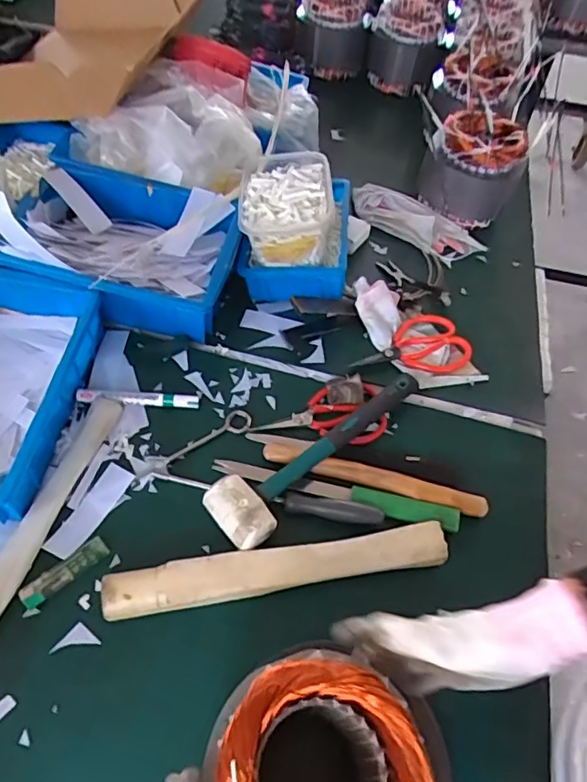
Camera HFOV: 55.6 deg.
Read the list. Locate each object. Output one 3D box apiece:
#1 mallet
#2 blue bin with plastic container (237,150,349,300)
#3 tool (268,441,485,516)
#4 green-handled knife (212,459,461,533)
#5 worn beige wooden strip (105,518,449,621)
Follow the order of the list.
[{"bbox_3d":[0.025,0.061,0.620,0.081,0.044,0.279,39,61,21],"label":"mallet"},{"bbox_3d":[0.003,-0.223,0.758,0.142,0.138,0.177,5,54,-1],"label":"blue bin with plastic container"},{"bbox_3d":[0.090,0.095,0.615,0.249,0.016,0.023,13,55,5],"label":"tool"},{"bbox_3d":[0.045,0.110,0.611,0.269,0.017,0.026,14,55,6],"label":"green-handled knife"},{"bbox_3d":[-0.011,0.174,0.546,0.332,0.025,0.043,-6,55,-9],"label":"worn beige wooden strip"}]

